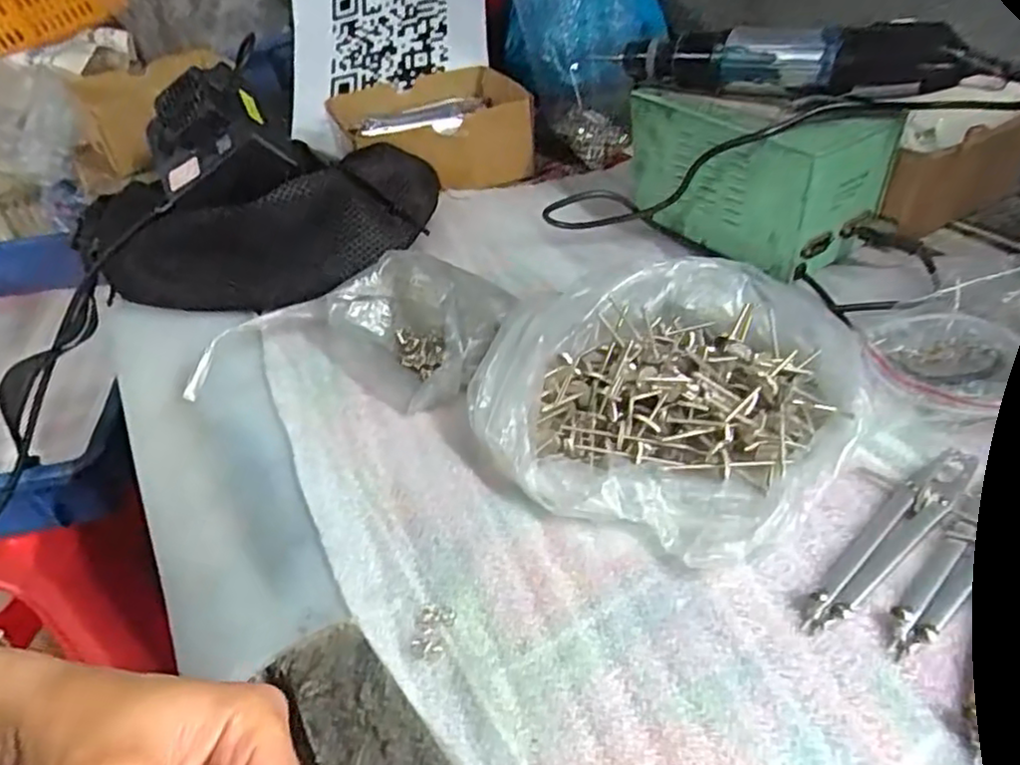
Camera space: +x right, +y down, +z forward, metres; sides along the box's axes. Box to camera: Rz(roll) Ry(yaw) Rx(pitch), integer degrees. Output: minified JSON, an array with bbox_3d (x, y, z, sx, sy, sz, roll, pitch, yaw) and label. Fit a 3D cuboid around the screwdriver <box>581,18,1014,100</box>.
[{"bbox_3d":[0.174,-0.214,0.455,0.232,0.044,0.048,17,46,25],"label":"screwdriver"}]

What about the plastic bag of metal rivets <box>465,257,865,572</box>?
[{"bbox_3d":[0.081,-0.001,0.363,0.187,0.036,0.185,19,47,26],"label":"plastic bag of metal rivets"}]

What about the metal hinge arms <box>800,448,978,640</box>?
[{"bbox_3d":[0.169,0.066,0.302,0.128,0.007,0.021,-31,47,-25],"label":"metal hinge arms"}]

